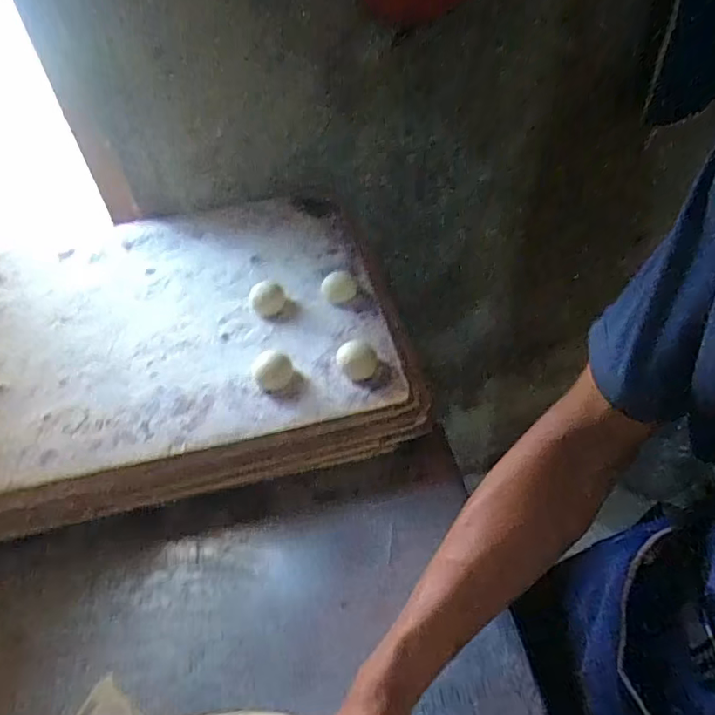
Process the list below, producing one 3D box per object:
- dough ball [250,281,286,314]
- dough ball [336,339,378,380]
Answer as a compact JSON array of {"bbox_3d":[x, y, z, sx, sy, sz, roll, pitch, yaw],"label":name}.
[{"bbox_3d":[-0.106,-0.071,0.649,0.039,0.024,0.044,-8,47,-2],"label":"dough ball"},{"bbox_3d":[0.000,0.003,0.574,0.041,0.022,0.040,-3,47,3],"label":"dough ball"}]

